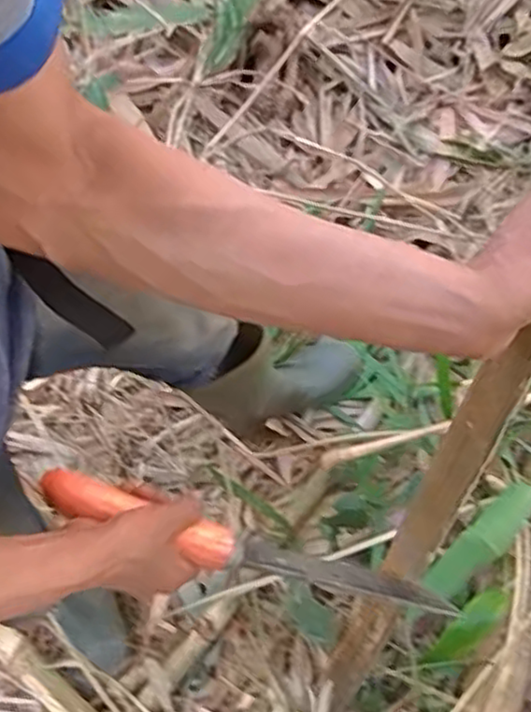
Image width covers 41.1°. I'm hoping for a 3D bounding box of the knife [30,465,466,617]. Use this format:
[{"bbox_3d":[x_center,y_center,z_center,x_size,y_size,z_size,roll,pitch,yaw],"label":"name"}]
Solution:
[{"bbox_3d":[0.004,0.165,0.579,0.378,0.043,0.044,24,56,-24],"label":"knife"}]

